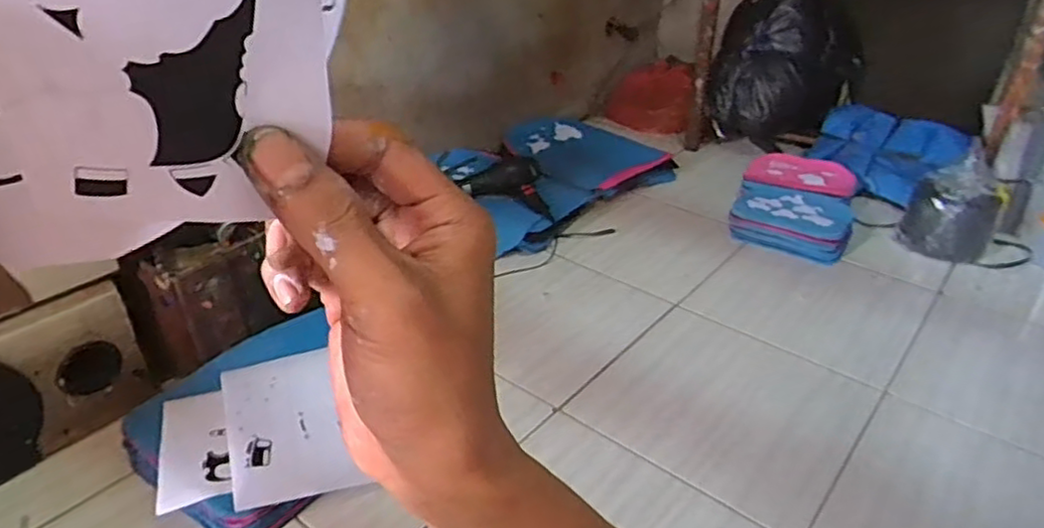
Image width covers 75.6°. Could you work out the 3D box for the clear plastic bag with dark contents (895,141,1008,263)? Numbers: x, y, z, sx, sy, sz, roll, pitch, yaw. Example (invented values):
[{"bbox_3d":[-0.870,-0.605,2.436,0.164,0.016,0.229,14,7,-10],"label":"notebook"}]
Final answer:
[{"bbox_3d":[0.909,-0.119,1.420,0.164,0.175,0.171,20,37,28],"label":"clear plastic bag with dark contents"}]

